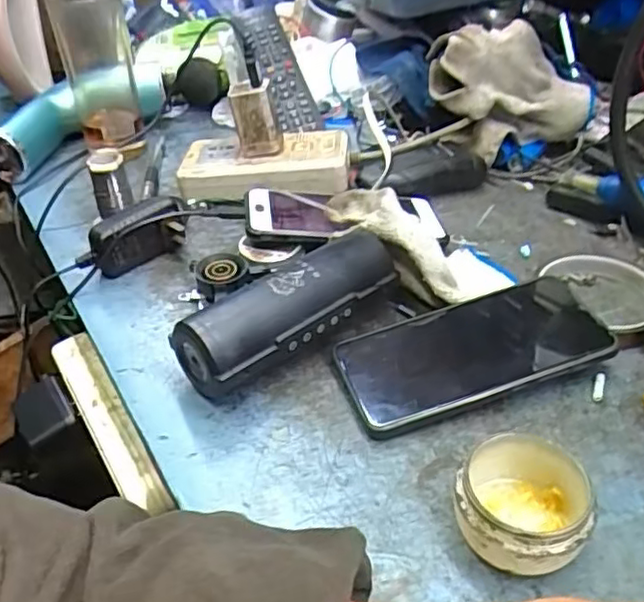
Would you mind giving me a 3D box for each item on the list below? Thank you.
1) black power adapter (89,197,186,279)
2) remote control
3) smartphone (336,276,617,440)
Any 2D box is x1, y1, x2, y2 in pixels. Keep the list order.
[{"bbox_3d":[-0.142,-0.049,0.514,0.072,0.043,0.028,-20,41,-22],"label":"black power adapter"},{"bbox_3d":[-0.042,-0.231,0.657,0.046,0.027,0.137,-19,79,-20],"label":"remote control"},{"bbox_3d":[0.091,0.030,0.408,0.155,0.009,0.081,-16,38,-5],"label":"smartphone"}]

